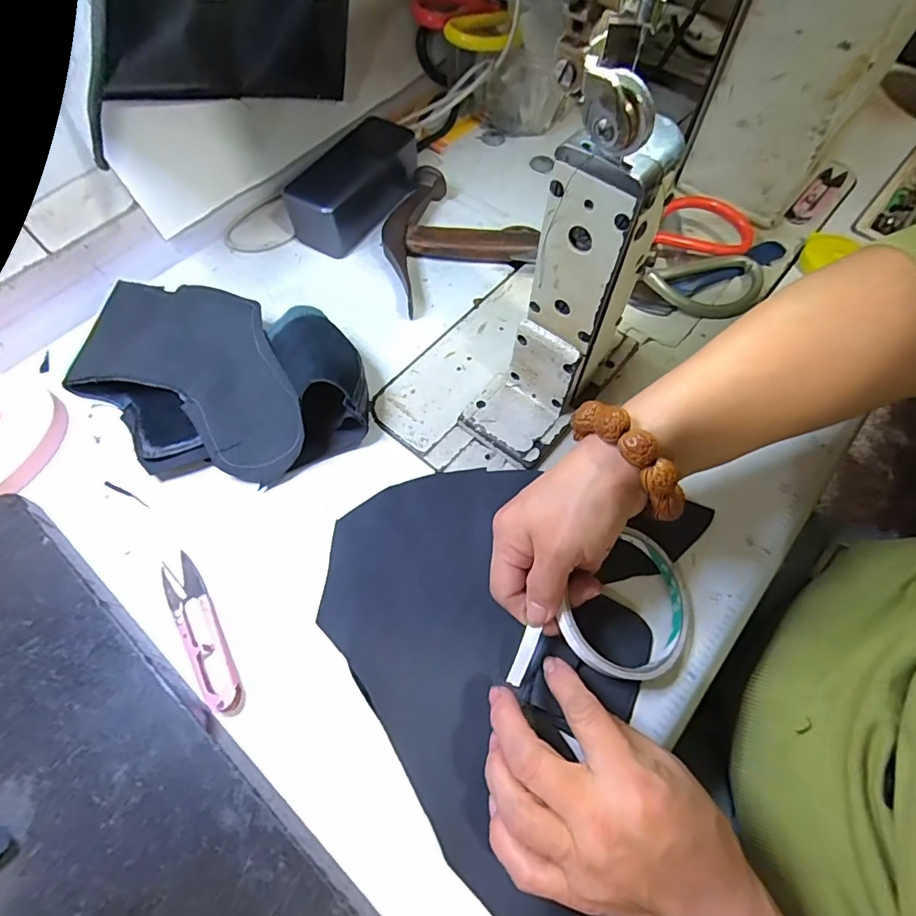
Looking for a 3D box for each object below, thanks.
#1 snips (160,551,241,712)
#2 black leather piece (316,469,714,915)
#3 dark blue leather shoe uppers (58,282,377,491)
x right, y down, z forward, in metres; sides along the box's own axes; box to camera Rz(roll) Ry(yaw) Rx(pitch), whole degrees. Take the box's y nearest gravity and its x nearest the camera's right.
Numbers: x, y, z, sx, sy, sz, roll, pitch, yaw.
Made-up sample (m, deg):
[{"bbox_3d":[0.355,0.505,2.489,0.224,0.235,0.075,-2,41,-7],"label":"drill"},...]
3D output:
[{"bbox_3d":[-0.153,0.101,0.297,0.021,0.005,0.101,-31,66,-13],"label":"snips"},{"bbox_3d":[0.015,0.099,0.298,0.207,0.015,0.235,24,64,10],"label":"black leather piece"},{"bbox_3d":[-0.174,-0.059,0.352,0.230,0.054,0.140,18,64,9],"label":"dark blue leather shoe uppers"}]

